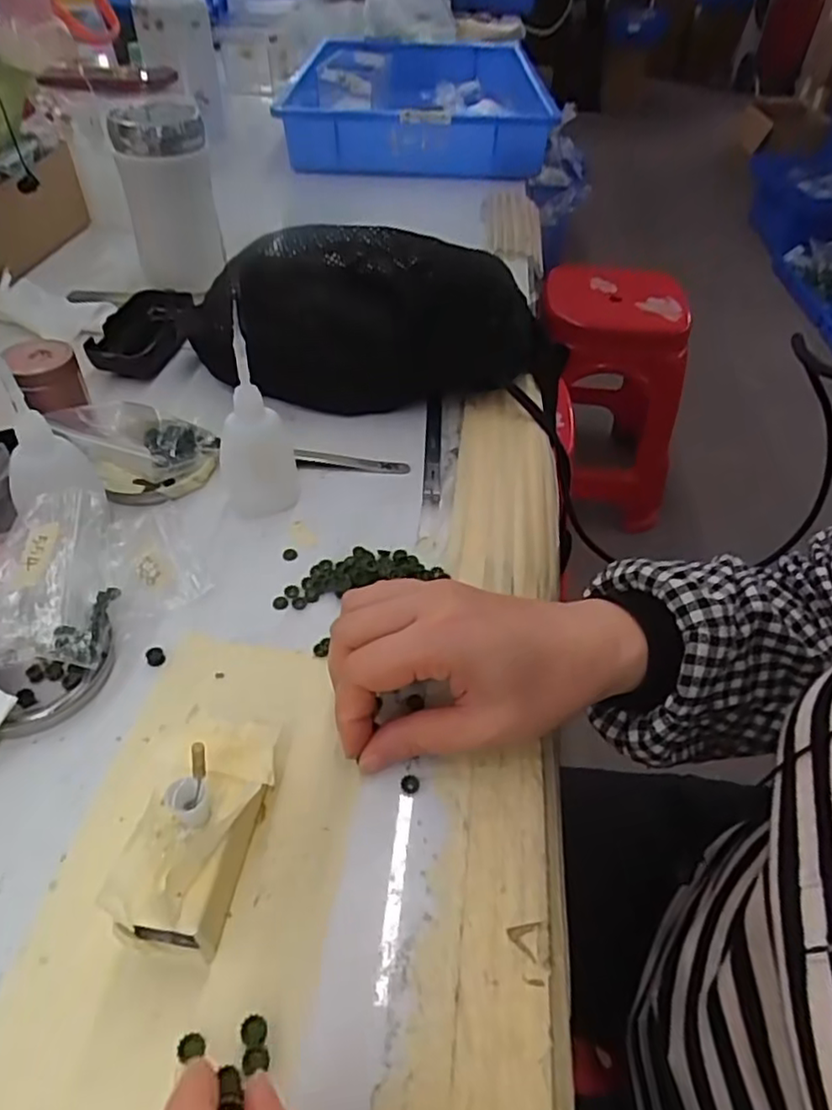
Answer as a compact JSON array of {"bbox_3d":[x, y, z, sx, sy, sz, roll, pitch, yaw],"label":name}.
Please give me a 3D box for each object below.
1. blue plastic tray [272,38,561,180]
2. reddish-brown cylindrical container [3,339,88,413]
[{"bbox_3d":[0.000,-0.741,1.056,0.353,0.081,0.602,2,46,-2],"label":"blue plastic tray"},{"bbox_3d":[-0.235,-0.115,0.421,0.037,0.032,0.038,2,46,-2],"label":"reddish-brown cylindrical container"}]

